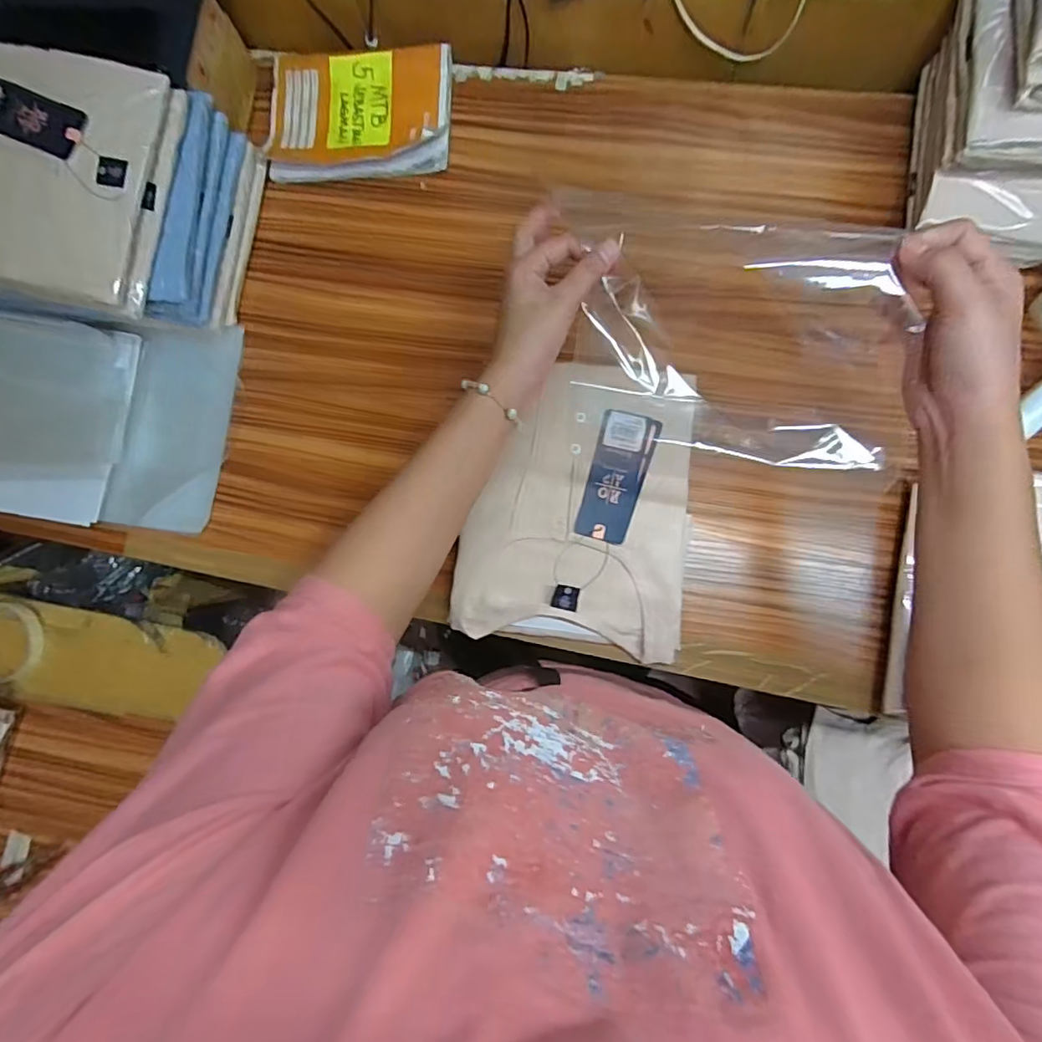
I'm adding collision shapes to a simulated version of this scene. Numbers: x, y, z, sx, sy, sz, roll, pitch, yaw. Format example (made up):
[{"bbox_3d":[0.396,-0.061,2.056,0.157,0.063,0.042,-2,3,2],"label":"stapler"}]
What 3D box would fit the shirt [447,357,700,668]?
[{"bbox_3d":[0.056,-0.014,0.518,0.206,0.033,0.256,8,83,7],"label":"shirt"}]

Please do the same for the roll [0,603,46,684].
[{"bbox_3d":[-0.552,0.125,0.588,0.092,0.018,0.083,32,87,9],"label":"roll"}]

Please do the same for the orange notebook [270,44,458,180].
[{"bbox_3d":[-0.178,-0.450,0.612,0.200,0.021,0.142,0,82,6],"label":"orange notebook"}]

